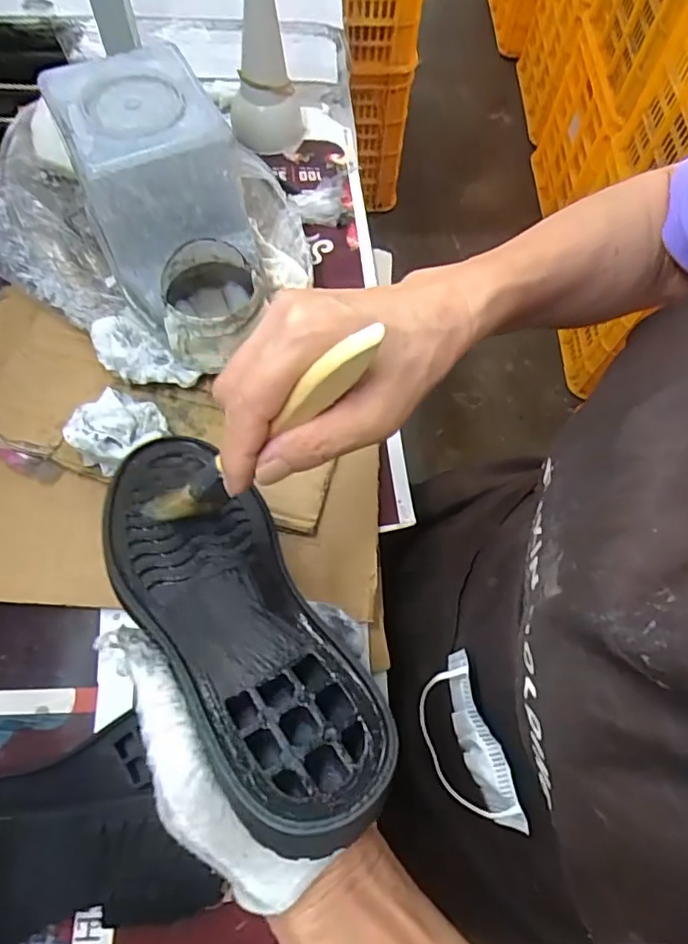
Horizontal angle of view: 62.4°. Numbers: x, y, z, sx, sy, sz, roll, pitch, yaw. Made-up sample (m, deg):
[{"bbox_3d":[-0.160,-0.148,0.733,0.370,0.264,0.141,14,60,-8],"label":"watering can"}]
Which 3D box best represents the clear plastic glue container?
[{"bbox_3d":[-0.119,-0.176,0.398,0.102,0.120,0.191,-21,69,-11],"label":"clear plastic glue container"}]

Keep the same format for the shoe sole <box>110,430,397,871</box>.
[{"bbox_3d":[-0.054,0.058,0.250,0.070,0.030,0.213,-17,41,-27],"label":"shoe sole"}]

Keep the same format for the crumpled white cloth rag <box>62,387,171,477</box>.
[{"bbox_3d":[-0.152,-0.028,0.384,0.059,0.035,0.065,-33,72,-16],"label":"crumpled white cloth rag"}]

